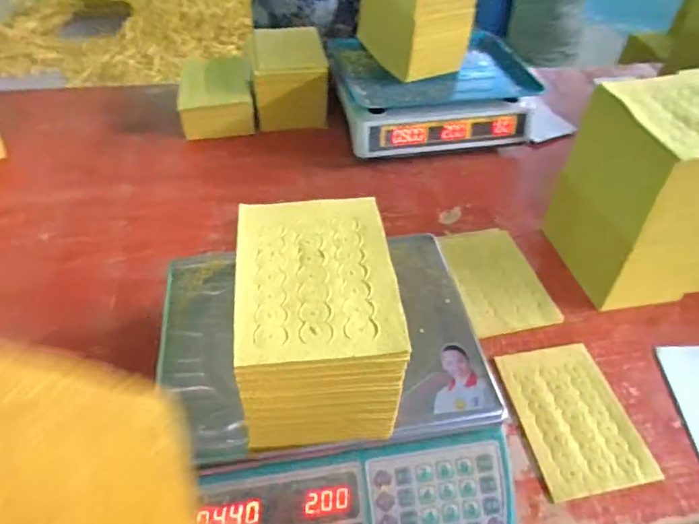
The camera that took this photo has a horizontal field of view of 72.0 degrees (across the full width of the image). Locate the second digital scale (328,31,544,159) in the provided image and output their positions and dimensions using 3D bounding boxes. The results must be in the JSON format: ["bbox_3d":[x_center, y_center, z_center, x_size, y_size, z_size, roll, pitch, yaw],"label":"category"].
[{"bbox_3d":[0.154,-0.293,0.863,0.358,0.104,0.228,-9,49,-13],"label":"second digital scale"}]

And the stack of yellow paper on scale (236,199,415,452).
[{"bbox_3d":[-0.028,0.045,0.403,0.117,0.104,0.167,-3,48,-7],"label":"stack of yellow paper on scale"}]

